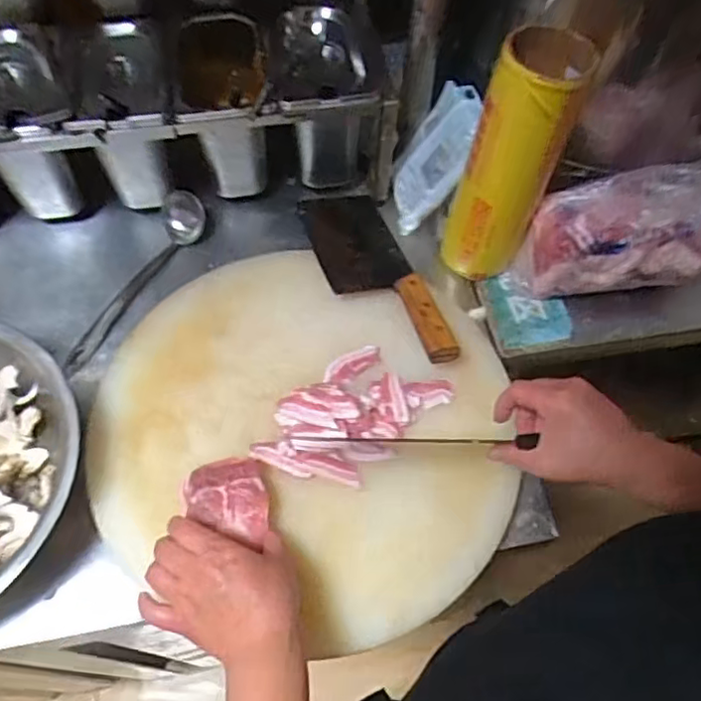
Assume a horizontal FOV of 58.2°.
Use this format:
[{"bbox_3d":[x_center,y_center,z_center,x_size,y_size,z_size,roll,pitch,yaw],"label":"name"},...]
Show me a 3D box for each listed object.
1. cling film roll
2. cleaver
[{"bbox_3d":[0.157,-0.180,0.644,0.087,0.261,0.066,23,62,11],"label":"cling film roll"},{"bbox_3d":[0.024,-0.094,0.700,0.107,0.034,0.305,-20,48,-13],"label":"cleaver"}]

